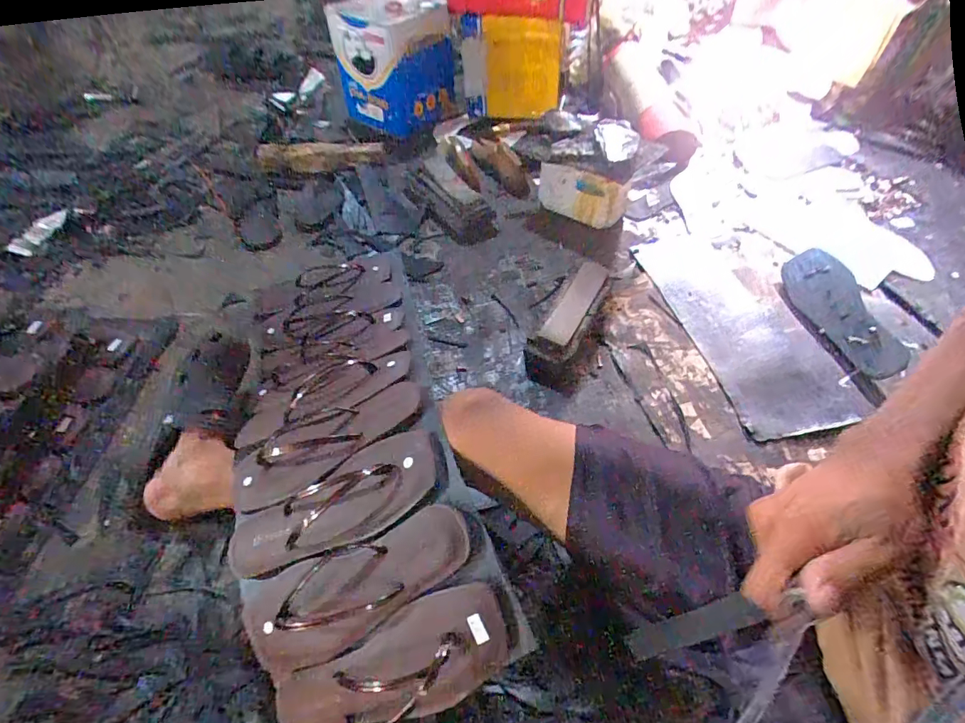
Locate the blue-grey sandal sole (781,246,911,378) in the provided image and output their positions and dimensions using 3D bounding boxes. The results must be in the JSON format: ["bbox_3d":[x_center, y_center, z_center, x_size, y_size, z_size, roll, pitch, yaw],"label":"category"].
[{"bbox_3d":[0.614,-0.085,0.789,0.095,0.021,0.249,-26,60,16],"label":"blue-grey sandal sole"}]

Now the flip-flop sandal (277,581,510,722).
[{"bbox_3d":[-0.090,0.298,0.441,0.254,0.034,0.084,-30,51,10],"label":"flip-flop sandal"}]

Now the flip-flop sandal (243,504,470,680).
[{"bbox_3d":[-0.141,0.231,0.468,0.262,0.049,0.092,-30,51,9],"label":"flip-flop sandal"}]

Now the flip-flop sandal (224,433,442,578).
[{"bbox_3d":[-0.166,0.157,0.502,0.265,0.035,0.094,-27,52,5],"label":"flip-flop sandal"}]

